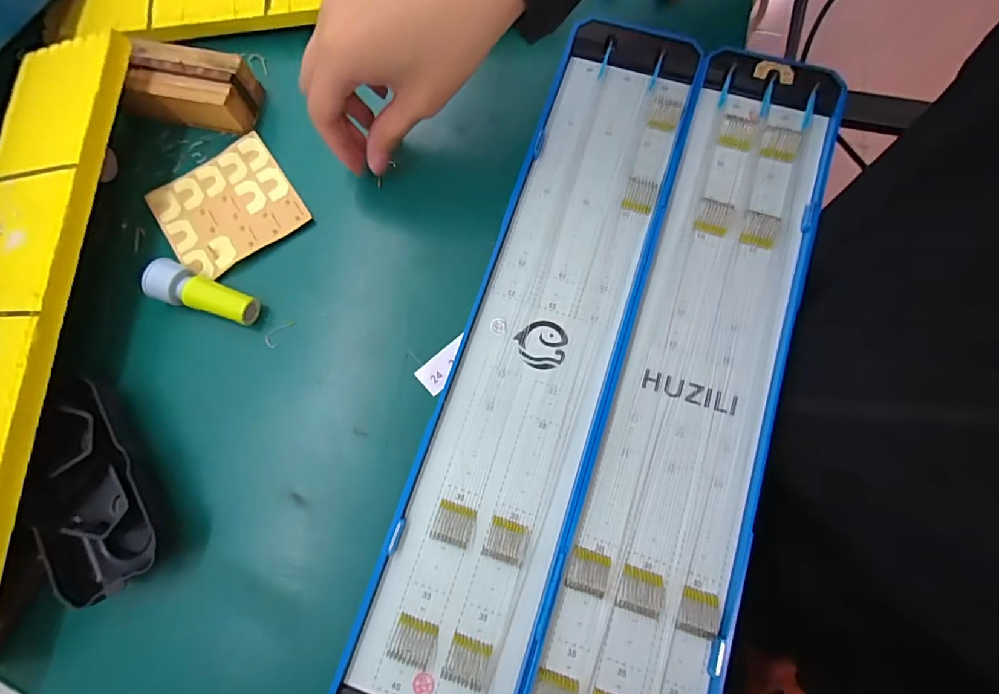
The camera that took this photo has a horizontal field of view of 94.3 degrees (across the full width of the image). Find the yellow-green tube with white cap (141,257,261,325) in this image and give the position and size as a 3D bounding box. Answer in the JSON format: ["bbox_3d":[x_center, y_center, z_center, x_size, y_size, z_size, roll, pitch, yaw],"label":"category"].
[{"bbox_3d":[-0.175,-0.030,0.272,0.061,0.020,0.023,22,78,7],"label":"yellow-green tube with white cap"}]

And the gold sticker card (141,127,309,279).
[{"bbox_3d":[-0.174,-0.090,0.297,0.081,0.005,0.078,-34,78,-7],"label":"gold sticker card"}]

